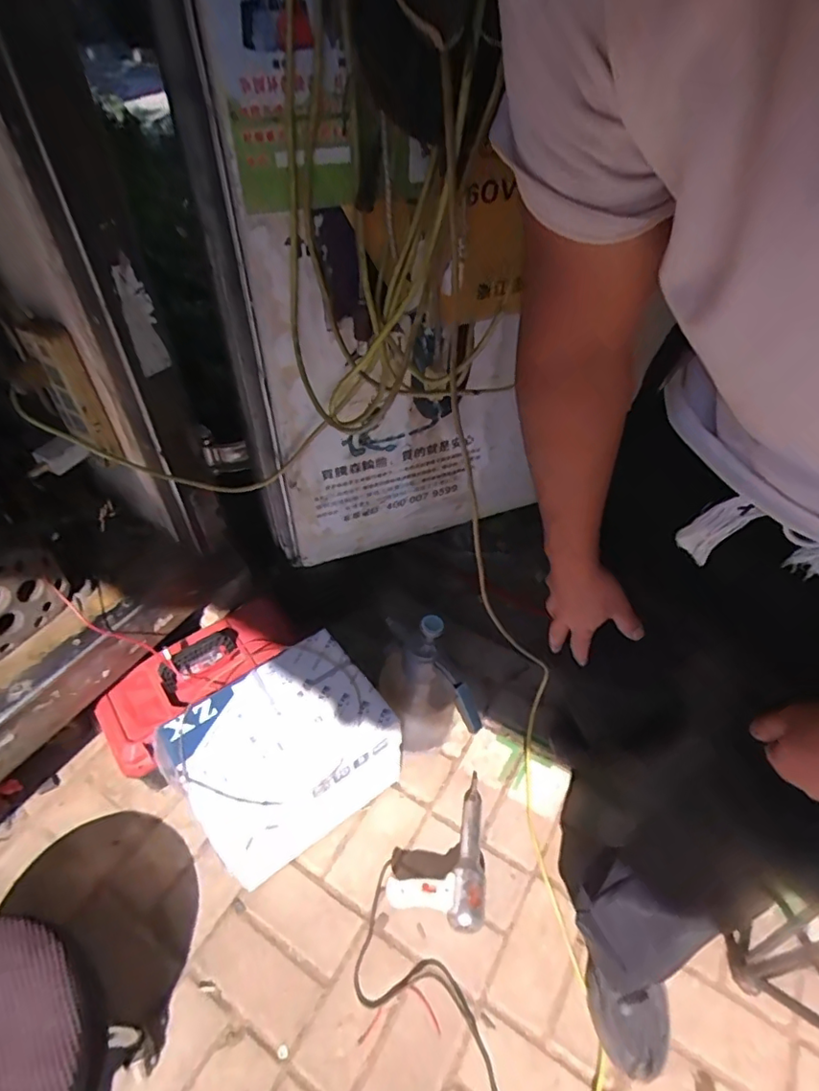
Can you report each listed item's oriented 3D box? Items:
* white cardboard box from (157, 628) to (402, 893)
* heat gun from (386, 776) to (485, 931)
[{"bbox_3d":[-0.199,0.350,0.948,0.303,0.229,0.215,-29,52,-24],"label":"white cardboard box"},{"bbox_3d":[0.052,0.504,0.964,0.153,0.062,0.262,0,45,1],"label":"heat gun"}]

